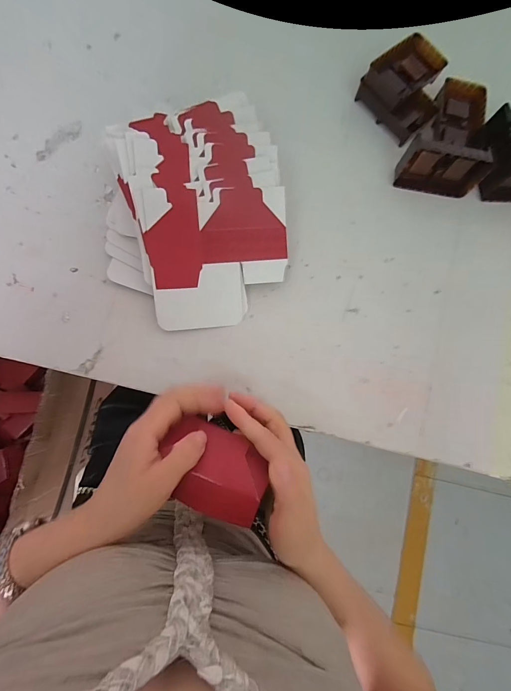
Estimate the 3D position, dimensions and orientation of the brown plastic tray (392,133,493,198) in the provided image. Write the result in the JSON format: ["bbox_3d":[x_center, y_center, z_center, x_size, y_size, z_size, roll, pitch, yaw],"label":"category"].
[{"bbox_3d":[0.224,-0.216,0.391,0.095,0.056,0.031,7,81,-4],"label":"brown plastic tray"}]

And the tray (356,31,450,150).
[{"bbox_3d":[0.190,-0.325,0.410,0.095,0.038,0.102,44,80,2],"label":"tray"}]

